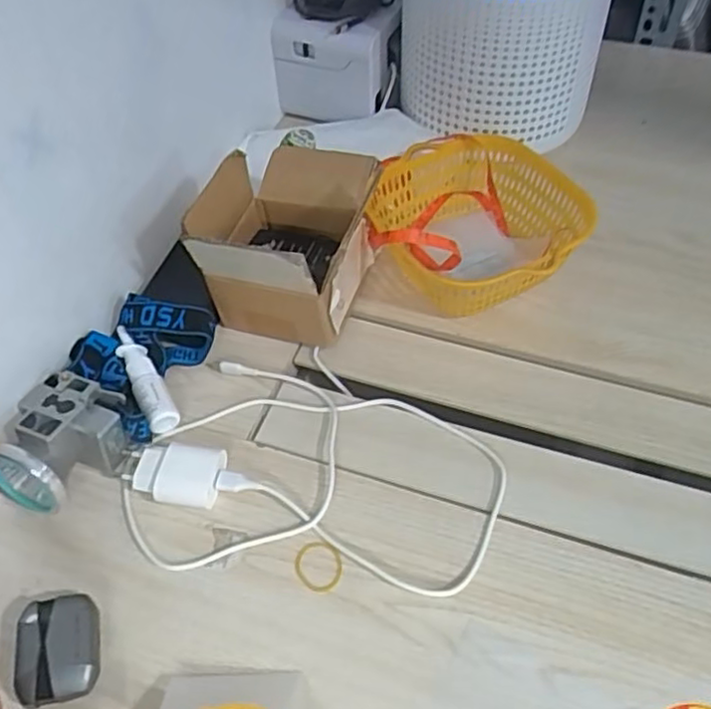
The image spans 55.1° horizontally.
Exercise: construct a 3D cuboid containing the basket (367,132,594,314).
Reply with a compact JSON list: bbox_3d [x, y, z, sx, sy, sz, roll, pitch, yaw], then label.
[{"bbox_3d":[0.103,-0.108,0.589,0.173,0.074,0.175,-1,51,1],"label":"basket"}]

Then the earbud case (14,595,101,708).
[{"bbox_3d":[-0.175,0.176,0.406,0.047,0.025,0.055,-10,51,-6],"label":"earbud case"}]

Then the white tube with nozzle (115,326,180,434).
[{"bbox_3d":[-0.165,0.018,0.532,0.022,0.025,0.102,-25,54,-17],"label":"white tube with nozzle"}]

